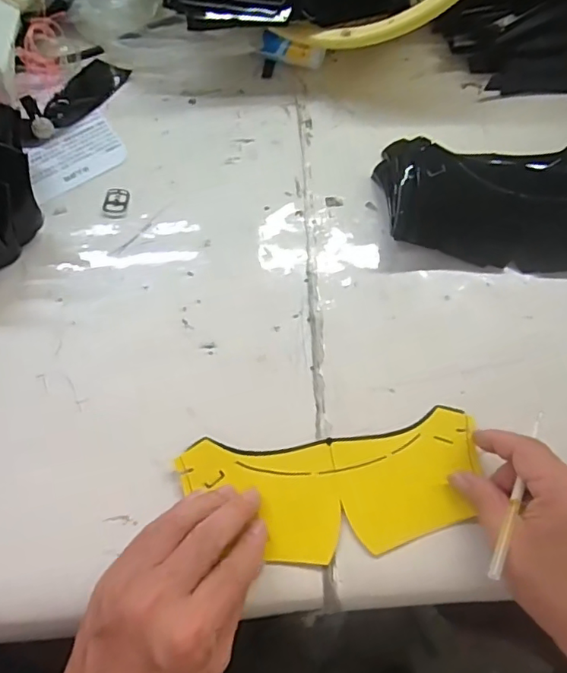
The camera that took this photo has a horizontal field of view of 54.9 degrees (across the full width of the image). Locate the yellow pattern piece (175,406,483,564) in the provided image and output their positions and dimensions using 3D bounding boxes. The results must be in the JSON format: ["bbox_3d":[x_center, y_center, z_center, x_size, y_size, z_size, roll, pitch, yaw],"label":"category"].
[{"bbox_3d":[0.035,0.103,0.373,0.202,0.008,0.087,-4,69,-4],"label":"yellow pattern piece"}]

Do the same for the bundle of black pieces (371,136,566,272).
[{"bbox_3d":[0.186,-0.113,0.444,0.204,0.044,0.116,-4,69,-3],"label":"bundle of black pieces"}]

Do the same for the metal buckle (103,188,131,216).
[{"bbox_3d":[-0.140,-0.114,0.458,0.021,0.004,0.026,3,69,0],"label":"metal buckle"}]

